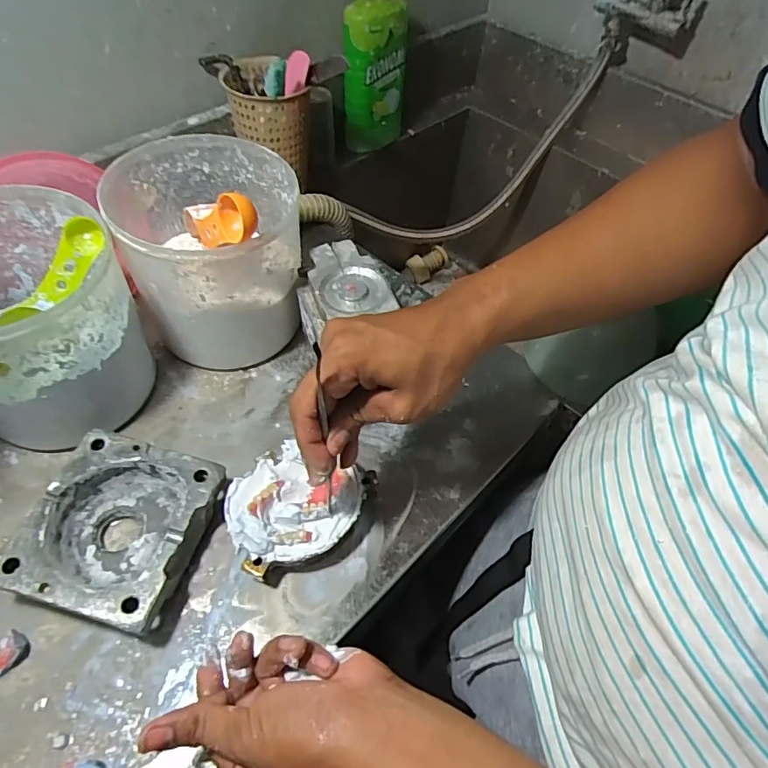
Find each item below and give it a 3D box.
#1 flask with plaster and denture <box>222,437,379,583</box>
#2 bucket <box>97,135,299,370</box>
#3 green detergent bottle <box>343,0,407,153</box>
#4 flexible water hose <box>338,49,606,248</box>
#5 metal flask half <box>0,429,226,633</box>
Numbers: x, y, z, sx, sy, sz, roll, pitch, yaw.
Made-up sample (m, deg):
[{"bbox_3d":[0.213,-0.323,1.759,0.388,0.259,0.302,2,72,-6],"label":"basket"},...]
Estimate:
[{"bbox_3d":[-0.066,0.095,0.420,0.113,0.036,0.096,-19,56,-18],"label":"flask with plaster and denture"},{"bbox_3d":[-0.154,-0.118,0.490,0.152,0.157,0.157,2,52,-3],"label":"bucket"},{"bbox_3d":[-0.020,-0.432,0.700,0.099,0.215,0.055,-30,59,-25],"label":"green detergent bottle"},{"bbox_3d":[0.168,-0.322,0.808,0.456,0.204,0.042,-35,60,-3],"label":"flexible water hose"},{"bbox_3d":[-0.197,0.110,0.395,0.114,0.045,0.126,15,52,7],"label":"metal flask half"}]

